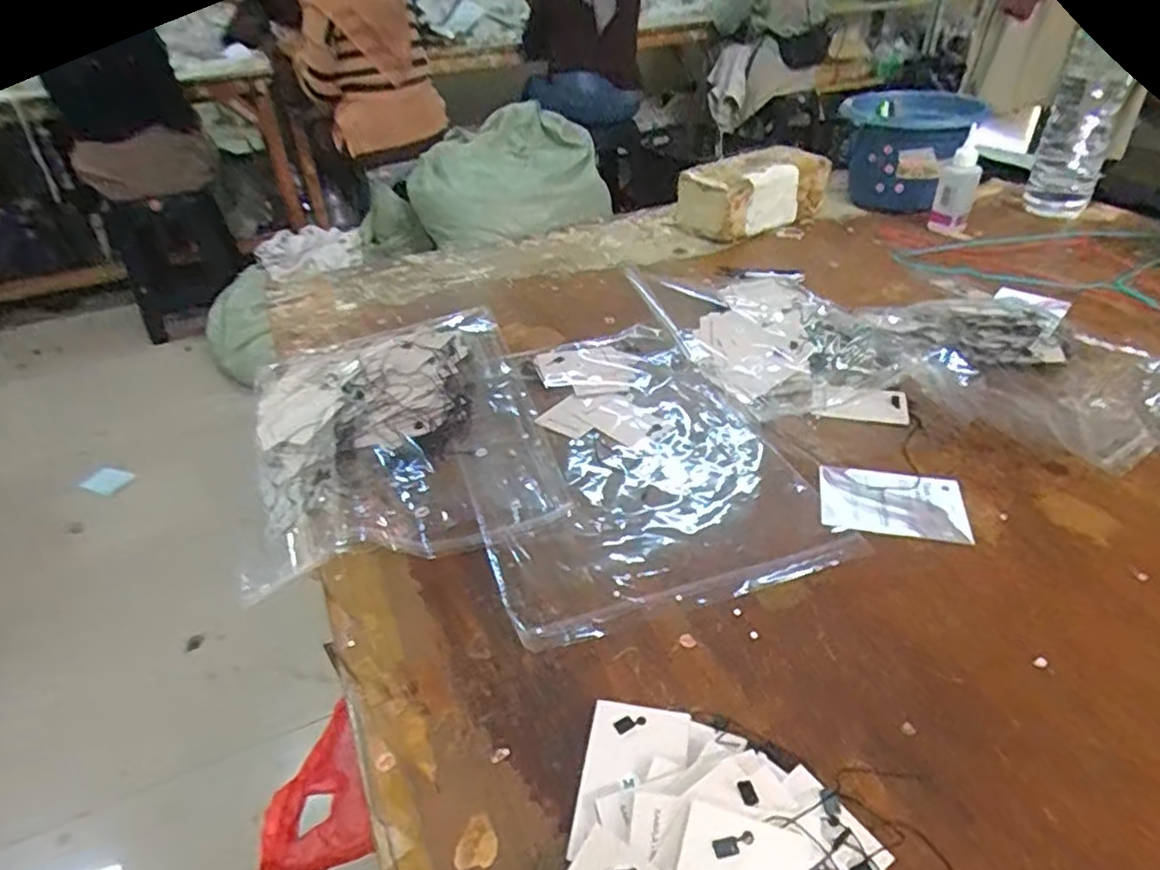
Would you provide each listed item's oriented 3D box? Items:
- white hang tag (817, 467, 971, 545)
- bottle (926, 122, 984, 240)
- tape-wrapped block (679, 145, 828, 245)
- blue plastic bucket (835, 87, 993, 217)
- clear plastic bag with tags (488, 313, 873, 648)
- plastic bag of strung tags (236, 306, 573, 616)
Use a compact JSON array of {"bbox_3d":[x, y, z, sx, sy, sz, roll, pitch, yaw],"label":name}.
[{"bbox_3d":[0.233,0.053,0.515,0.101,0.006,0.073,5,36,12],"label":"white hang tag"},{"bbox_3d":[0.488,-0.323,0.887,0.048,0.129,0.036,13,39,21],"label":"bottle"},{"bbox_3d":[0.244,-0.340,0.960,0.207,0.088,0.102,-18,39,-19],"label":"tape-wrapped block"},{"bbox_3d":[0.464,-0.402,0.983,0.172,0.133,0.170,-2,36,2],"label":"blue plastic bucket"},{"bbox_3d":[0.029,0.012,0.575,0.239,0.025,0.340,-14,37,-14],"label":"clear plastic bag with tags"},{"bbox_3d":[-0.164,-0.013,0.611,0.239,0.035,0.334,-13,36,-12],"label":"plastic bag of strung tags"}]

